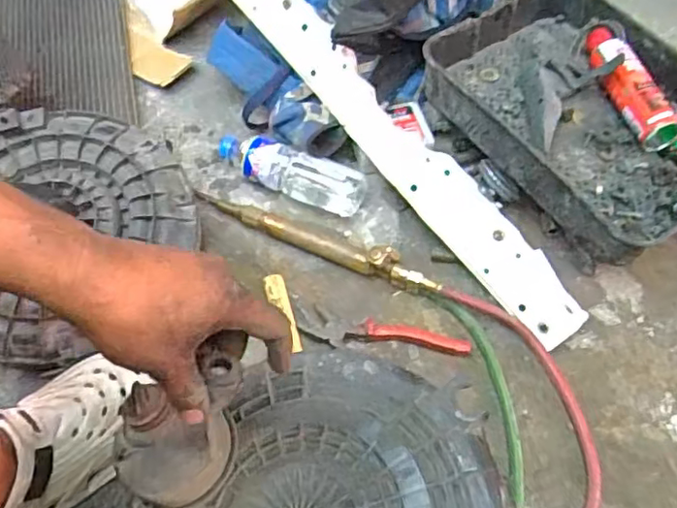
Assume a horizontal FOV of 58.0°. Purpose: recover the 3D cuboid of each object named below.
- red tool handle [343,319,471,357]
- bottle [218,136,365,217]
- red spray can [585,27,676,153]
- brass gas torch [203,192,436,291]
[{"bbox_3d":[0.082,0.098,0.720,0.144,0.020,0.030,5,57,4],"label":"red tool handle"},{"bbox_3d":[-0.069,-0.112,0.844,0.215,0.054,0.062,17,59,11],"label":"bottle"},{"bbox_3d":[0.389,-0.230,0.826,0.056,0.048,0.197,-17,56,-4],"label":"red spray can"},{"bbox_3d":[-0.033,-0.022,0.781,0.335,0.042,0.029,21,60,13],"label":"brass gas torch"}]

